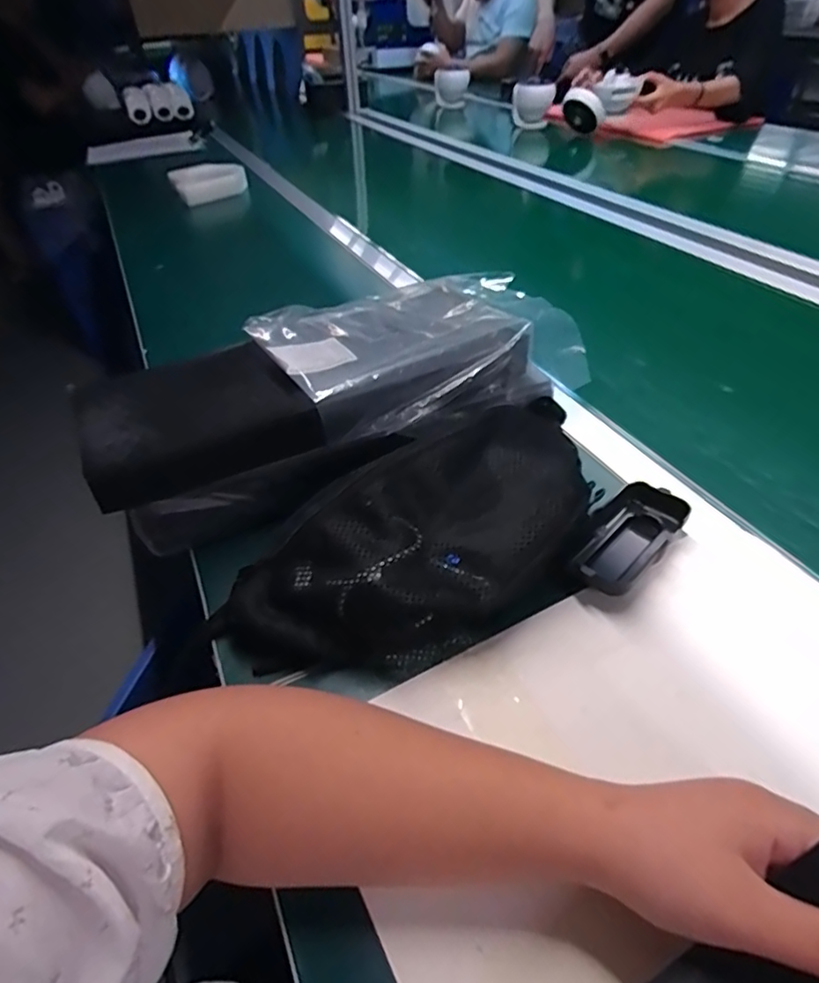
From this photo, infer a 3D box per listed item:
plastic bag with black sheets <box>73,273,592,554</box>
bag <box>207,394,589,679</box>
[{"bbox_3d":[-0.058,-0.094,0.504,0.391,0.095,0.161,-19,44,-16],"label":"plastic bag with black sheets"},{"bbox_3d":[0.014,0.035,0.379,0.278,0.078,0.114,-32,48,-12],"label":"bag"}]

